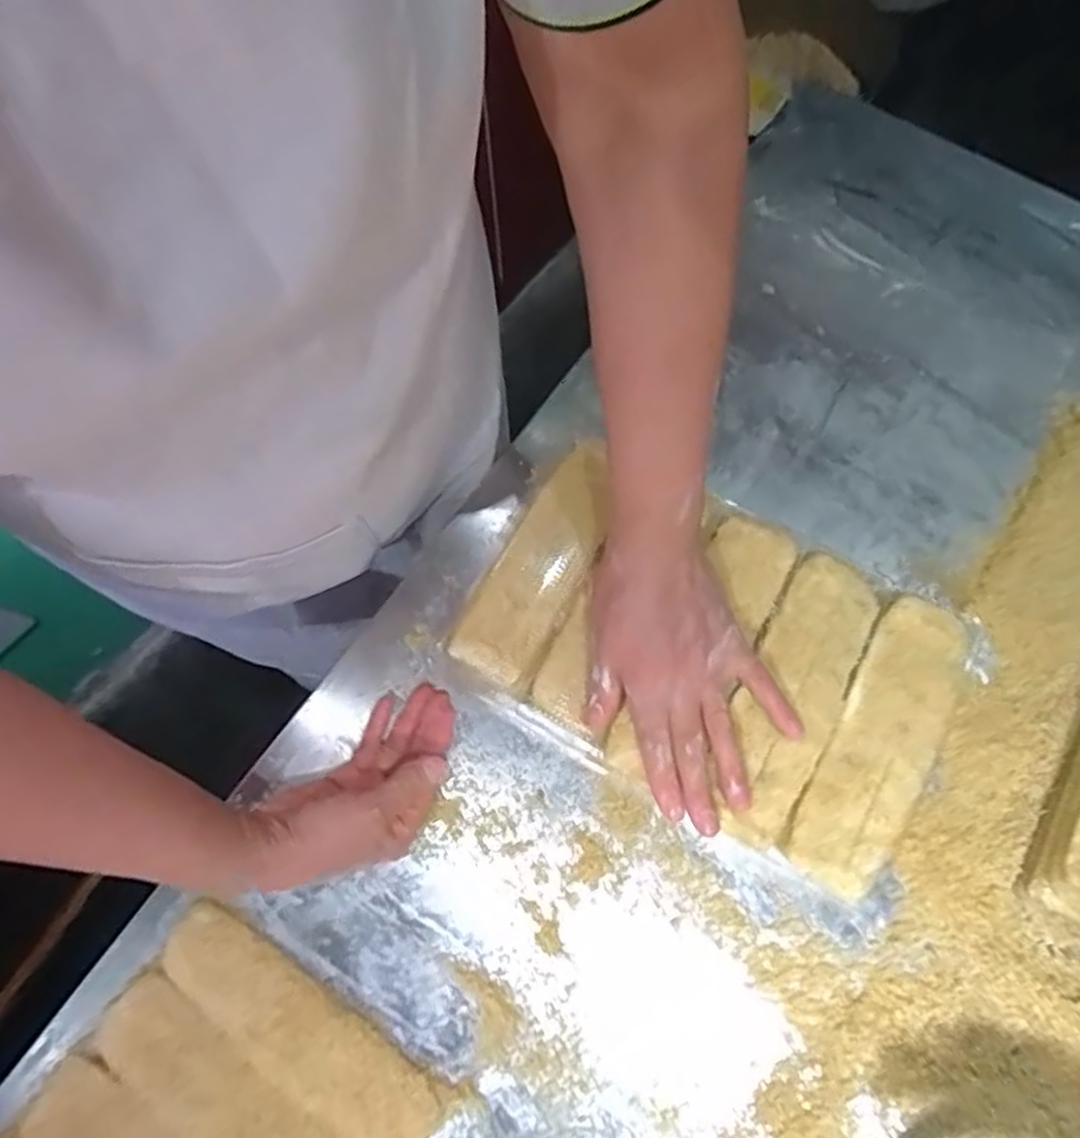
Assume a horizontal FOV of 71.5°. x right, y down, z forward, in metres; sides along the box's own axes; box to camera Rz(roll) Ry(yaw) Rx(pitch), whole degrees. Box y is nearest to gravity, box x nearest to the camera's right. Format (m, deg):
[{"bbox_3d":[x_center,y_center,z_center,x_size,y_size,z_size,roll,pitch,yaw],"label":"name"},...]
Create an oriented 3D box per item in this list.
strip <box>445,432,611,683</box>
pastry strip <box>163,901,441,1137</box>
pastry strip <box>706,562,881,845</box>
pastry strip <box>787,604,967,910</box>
[{"bbox_3d":[0.002,-0.003,0.523,0.057,0.018,0.173,28,75,10],"label":"strip"},{"bbox_3d":[-0.159,0.298,0.484,0.205,0.010,0.055,34,76,11],"label":"pastry strip"},{"bbox_3d":[0.163,0.081,0.477,0.061,0.013,0.186,21,75,8],"label":"pastry strip"},{"bbox_3d":[0.213,0.108,0.469,0.059,0.012,0.185,30,75,10],"label":"pastry strip"}]

